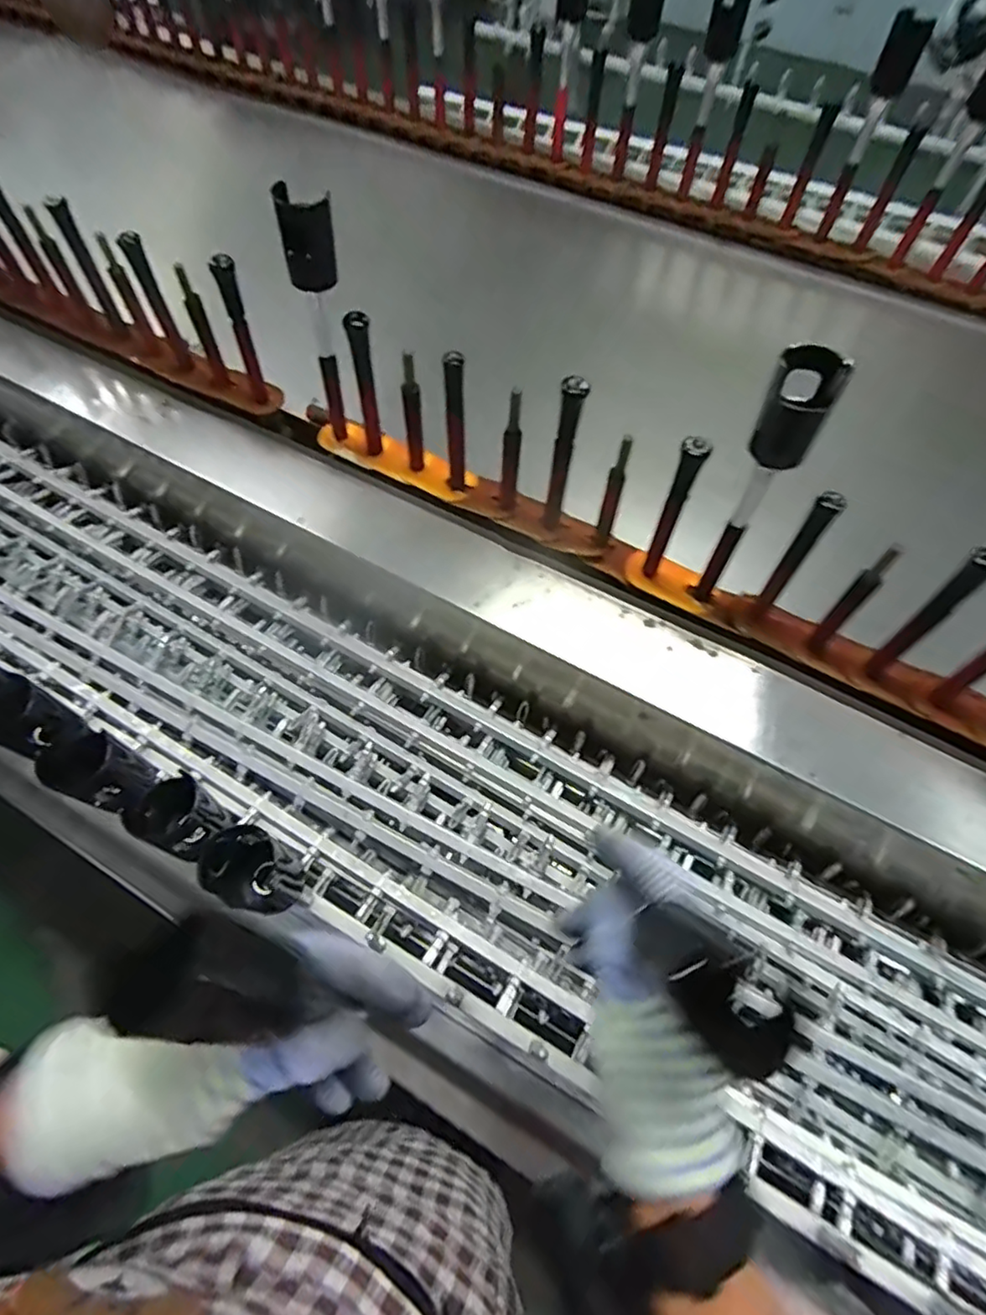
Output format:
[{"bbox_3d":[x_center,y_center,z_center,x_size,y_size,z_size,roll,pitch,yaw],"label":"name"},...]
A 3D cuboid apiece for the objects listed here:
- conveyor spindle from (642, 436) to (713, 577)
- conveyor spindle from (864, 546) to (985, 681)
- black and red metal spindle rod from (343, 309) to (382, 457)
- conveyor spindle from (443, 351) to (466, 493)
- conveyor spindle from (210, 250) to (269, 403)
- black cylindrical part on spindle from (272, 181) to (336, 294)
[{"bbox_3d":[0.150,-0.118,0.525,0.018,0.148,0.015,28,63,16],"label":"conveyor spindle"},{"bbox_3d":[0.328,-0.027,0.477,0.016,0.153,0.019,-38,66,-21],"label":"conveyor spindle"},{"bbox_3d":[-0.121,-0.256,0.596,0.022,0.143,0.020,-15,60,-9],"label":"black and red metal spindle rod"},{"bbox_3d":[-0.034,-0.210,0.572,0.018,0.144,0.017,-7,59,-4],"label":"conveyor spindle"},{"bbox_3d":[-0.255,-0.331,0.639,0.022,0.153,0.028,-20,61,-12],"label":"conveyor spindle"},{"bbox_3d":[-0.148,-0.335,0.505,0.040,0.065,0.030,-11,60,-7],"label":"black cylindrical part on spindle"}]

